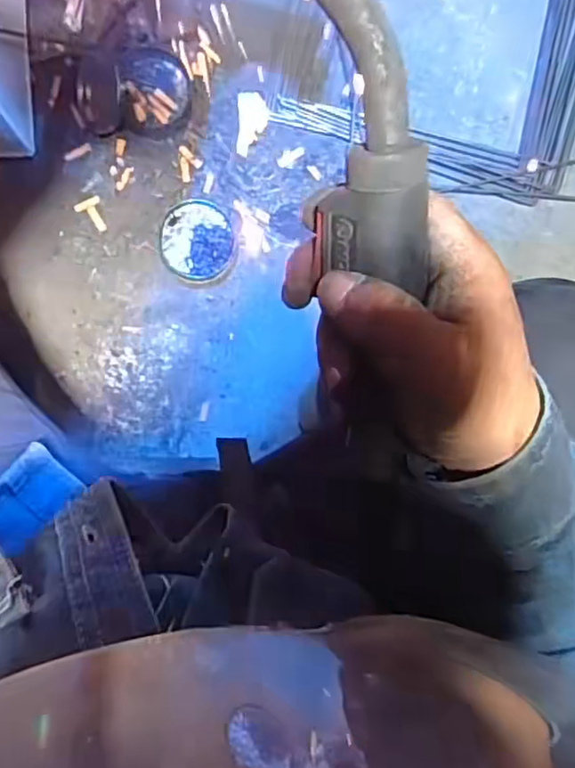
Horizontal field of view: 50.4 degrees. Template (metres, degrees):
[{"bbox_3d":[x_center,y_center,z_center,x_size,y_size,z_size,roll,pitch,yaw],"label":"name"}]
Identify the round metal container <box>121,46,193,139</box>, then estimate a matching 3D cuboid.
[{"bbox_3d":[-0.160,-0.358,0.752,0.080,0.023,0.098,-1,94,-7],"label":"round metal container"}]

